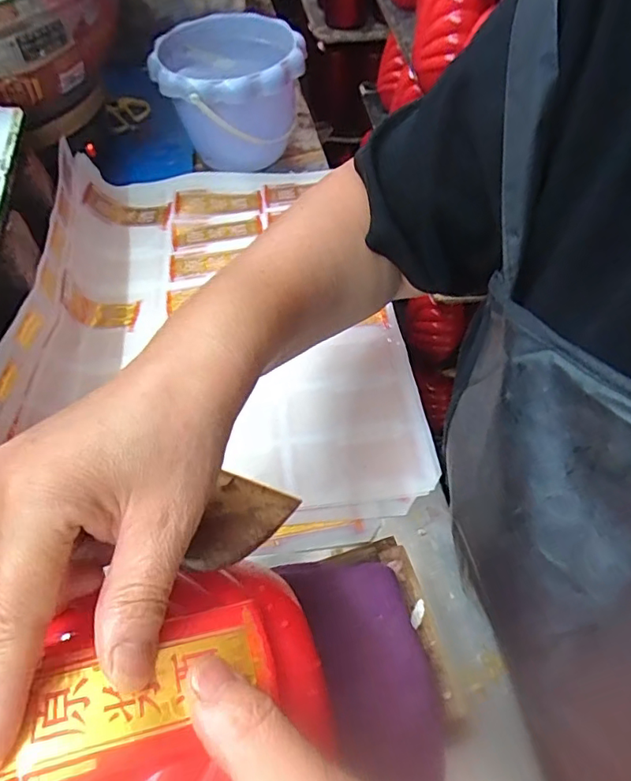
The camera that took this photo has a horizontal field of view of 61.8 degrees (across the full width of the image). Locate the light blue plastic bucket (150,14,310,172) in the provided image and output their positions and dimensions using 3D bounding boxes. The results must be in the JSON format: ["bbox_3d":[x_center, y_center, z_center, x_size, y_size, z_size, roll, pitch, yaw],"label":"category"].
[{"bbox_3d":[-0.094,-0.330,0.608,0.152,0.121,0.179,-7,55,-5],"label":"light blue plastic bucket"}]

